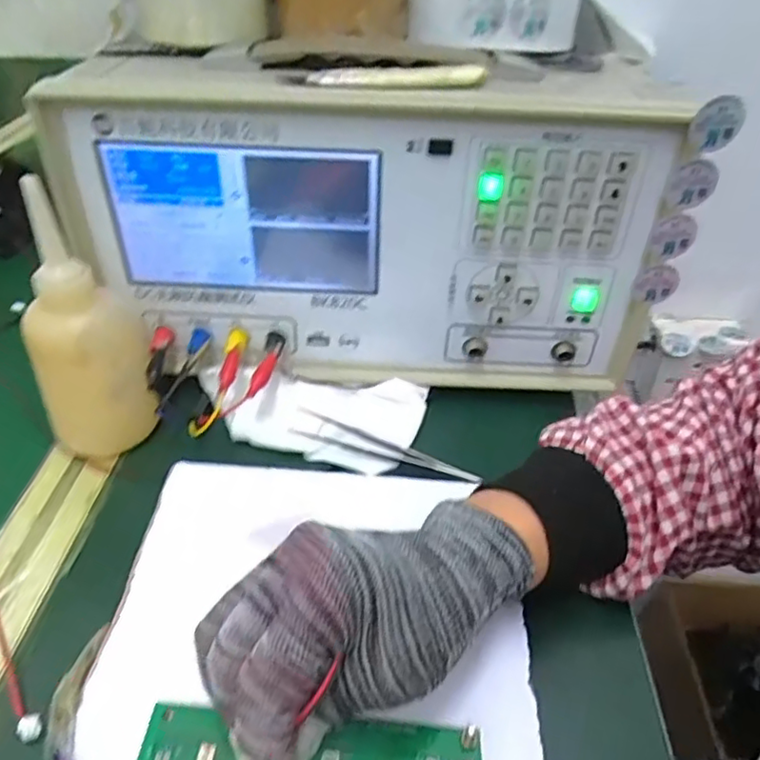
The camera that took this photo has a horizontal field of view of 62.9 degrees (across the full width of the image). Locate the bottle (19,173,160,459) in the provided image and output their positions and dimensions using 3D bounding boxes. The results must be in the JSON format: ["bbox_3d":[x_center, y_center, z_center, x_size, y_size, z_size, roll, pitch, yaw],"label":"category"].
[{"bbox_3d":[-0.175,-0.029,0.365,0.064,0.150,0.071,-16,43,-19],"label":"bottle"}]

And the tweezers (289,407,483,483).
[{"bbox_3d":[0.001,0.043,0.383,0.121,0.008,0.019,18,42,18],"label":"tweezers"}]

